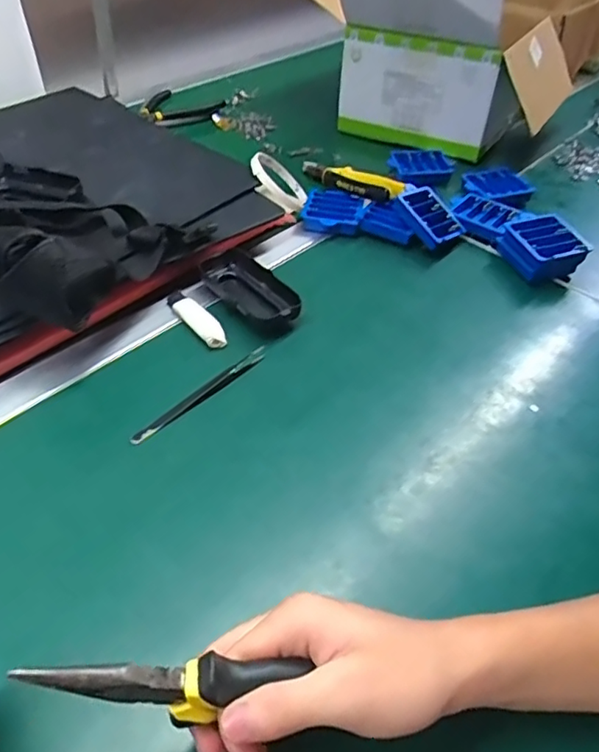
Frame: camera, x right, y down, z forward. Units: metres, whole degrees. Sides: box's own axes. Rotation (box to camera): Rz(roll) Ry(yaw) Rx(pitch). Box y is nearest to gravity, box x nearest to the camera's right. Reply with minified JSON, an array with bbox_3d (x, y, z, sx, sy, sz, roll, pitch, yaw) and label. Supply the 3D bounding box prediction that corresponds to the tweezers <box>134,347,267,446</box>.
[{"bbox_3d":[-0.077,0.013,0.475,0.012,0.014,0.139,35,54,27],"label":"tweezers"}]

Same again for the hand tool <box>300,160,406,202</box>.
[{"bbox_3d":[0.056,-0.240,0.706,0.042,0.023,0.174,-30,42,-28],"label":"hand tool"}]

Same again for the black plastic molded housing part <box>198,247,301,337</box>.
[{"bbox_3d":[-0.048,-0.083,0.556,0.054,0.023,0.113,-31,55,-28],"label":"black plastic molded housing part"}]

